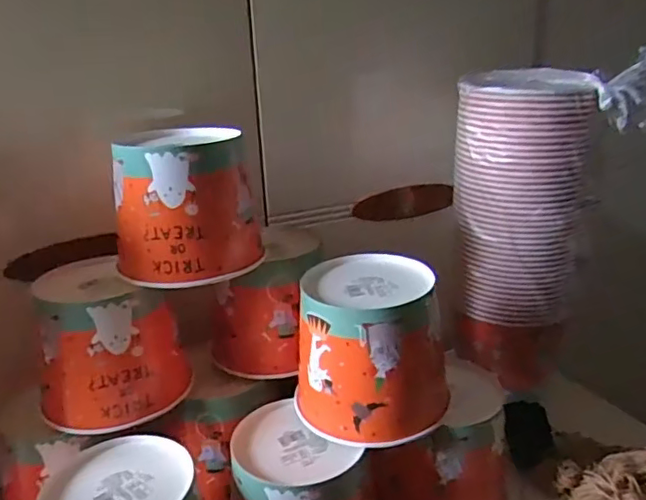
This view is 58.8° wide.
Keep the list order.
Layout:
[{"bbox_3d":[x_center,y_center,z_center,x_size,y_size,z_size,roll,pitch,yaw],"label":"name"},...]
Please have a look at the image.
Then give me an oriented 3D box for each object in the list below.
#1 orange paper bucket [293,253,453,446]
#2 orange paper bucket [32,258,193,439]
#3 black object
[{"bbox_3d":[0.049,0.093,0.568,0.145,0.137,0.133,-1,20,5],"label":"orange paper bucket"},{"bbox_3d":[-0.222,0.094,0.602,0.144,0.137,0.124,-9,21,-19],"label":"orange paper bucket"},{"bbox_3d":[0.264,0.236,0.737,0.055,0.080,0.014,-18,-10,23],"label":"black object"}]

